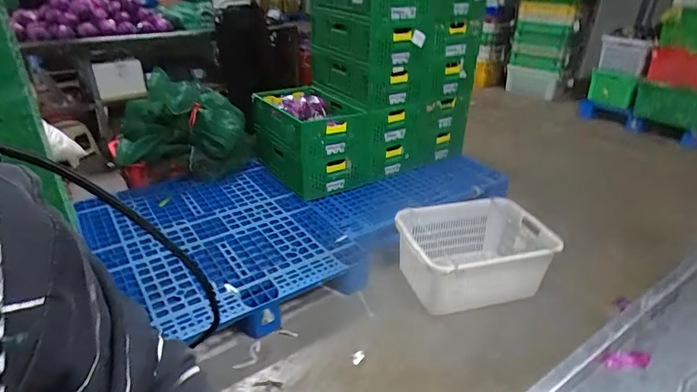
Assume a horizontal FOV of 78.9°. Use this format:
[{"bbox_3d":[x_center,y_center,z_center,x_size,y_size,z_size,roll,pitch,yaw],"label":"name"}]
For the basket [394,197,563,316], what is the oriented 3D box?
[{"bbox_3d":[0.528,0.253,1.869,0.603,0.304,0.444,-5,31,-11],"label":"basket"}]

